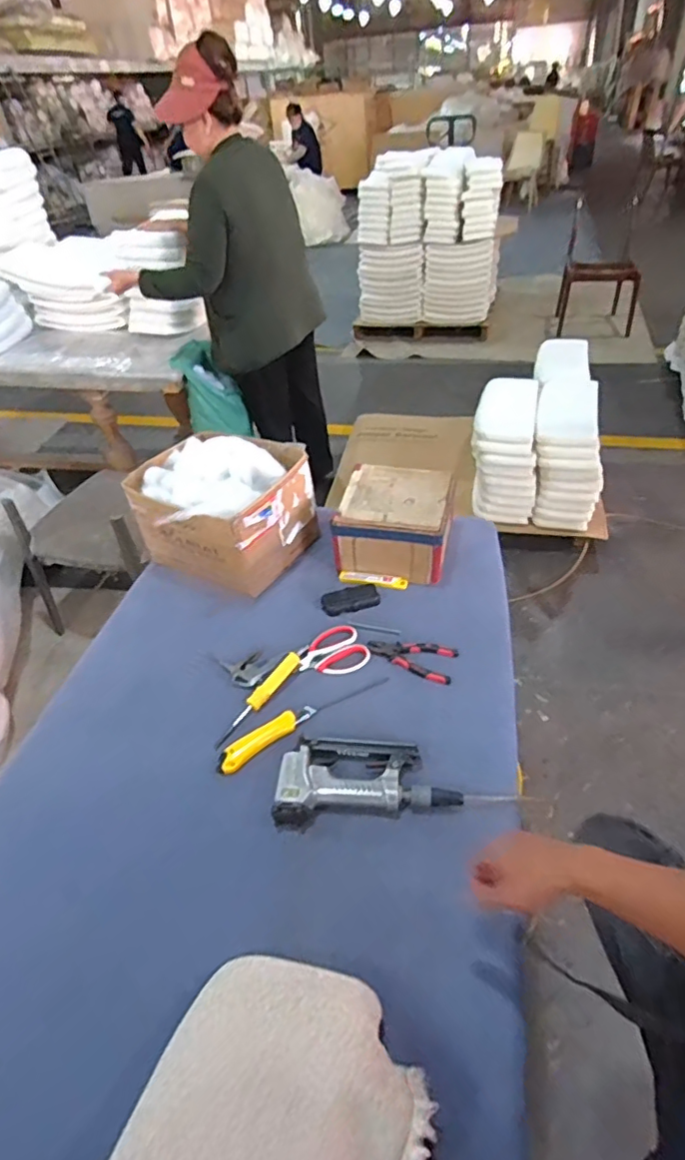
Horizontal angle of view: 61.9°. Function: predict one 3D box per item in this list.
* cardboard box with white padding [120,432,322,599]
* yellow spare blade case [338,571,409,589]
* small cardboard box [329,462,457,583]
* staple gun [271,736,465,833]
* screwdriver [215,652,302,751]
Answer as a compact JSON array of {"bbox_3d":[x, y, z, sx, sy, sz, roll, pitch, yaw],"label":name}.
[{"bbox_3d":[-0.233,-0.144,1.157,0.284,0.205,0.280,22,48,28],"label":"cardboard box with white padding"},{"bbox_3d":[0.060,0.000,1.111,0.133,0.017,0.021,5,42,11],"label":"yellow spare blade case"},{"bbox_3d":[0.110,-0.117,1.155,0.209,0.130,0.225,7,43,13],"label":"small cardboard box"},{"bbox_3d":[0.033,0.273,0.797,0.241,0.041,0.123,-3,41,3],"label":"staple gun"},{"bbox_3d":[-0.137,0.184,0.911,0.032,0.031,0.189,22,48,28],"label":"screwdriver"}]

